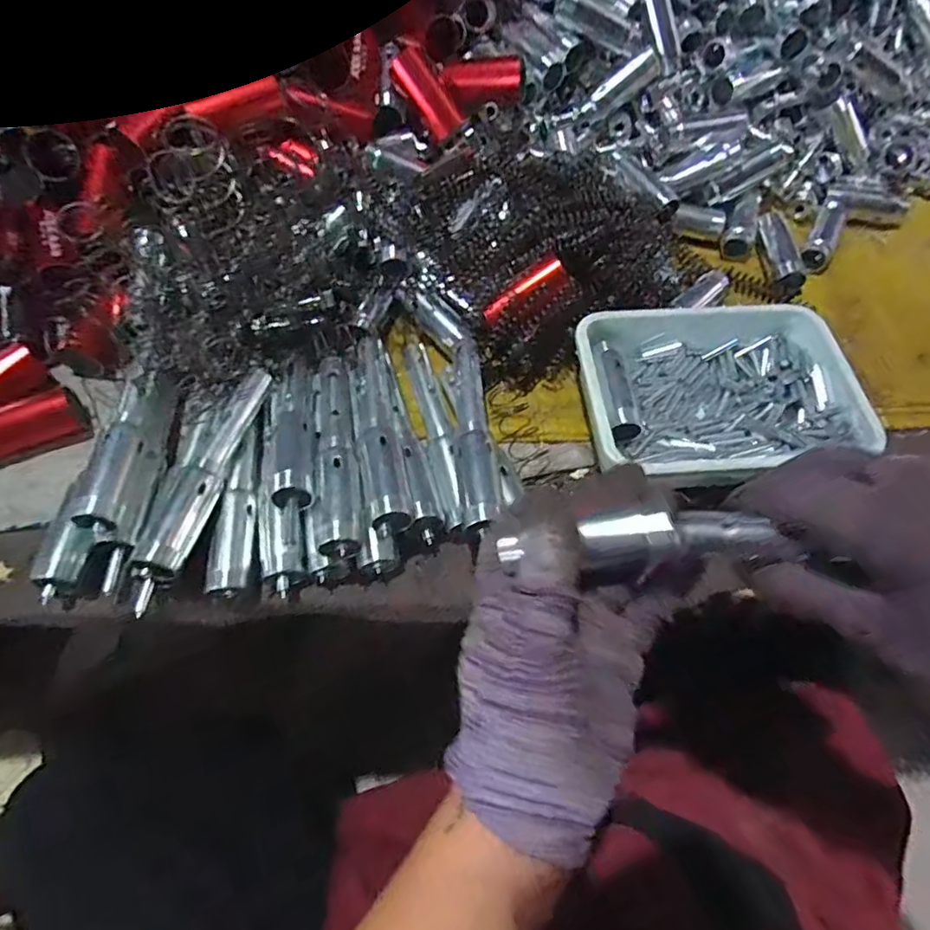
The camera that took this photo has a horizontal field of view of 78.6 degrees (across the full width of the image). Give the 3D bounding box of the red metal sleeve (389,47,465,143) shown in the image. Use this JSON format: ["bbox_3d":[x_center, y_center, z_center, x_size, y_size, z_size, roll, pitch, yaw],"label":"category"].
[{"bbox_3d":[-0.029,-0.279,0.426,0.062,0.018,0.023,48,66,-20],"label":"red metal sleeve"}]

